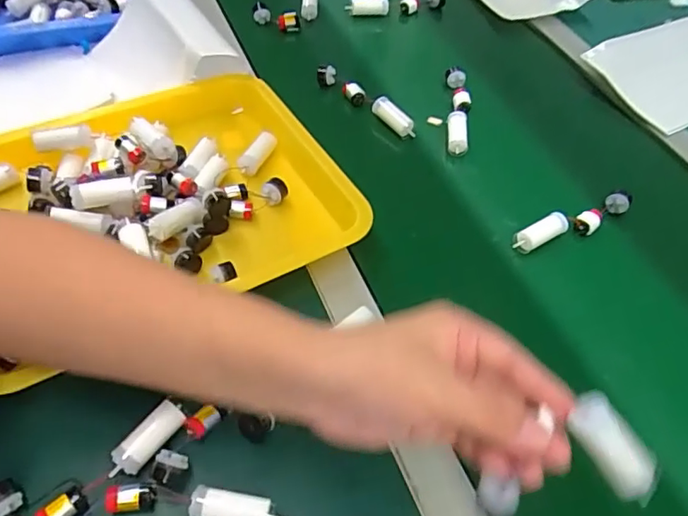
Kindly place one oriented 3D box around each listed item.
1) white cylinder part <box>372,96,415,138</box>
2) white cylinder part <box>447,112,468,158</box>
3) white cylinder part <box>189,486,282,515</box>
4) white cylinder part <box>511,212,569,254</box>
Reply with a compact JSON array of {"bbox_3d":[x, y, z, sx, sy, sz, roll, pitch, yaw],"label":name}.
[{"bbox_3d":[0.056,-0.154,0.603,0.056,0.022,0.014,42,63,7],"label":"white cylinder part"},{"bbox_3d":[0.123,-0.136,0.600,0.022,0.018,0.052,5,55,2],"label":"white cylinder part"},{"bbox_3d":[-0.063,0.159,0.344,0.064,0.015,0.019,8,55,4],"label":"white cylinder part"},{"bbox_3d":[0.184,-0.020,0.521,0.062,0.024,0.019,-24,59,-18],"label":"white cylinder part"}]

